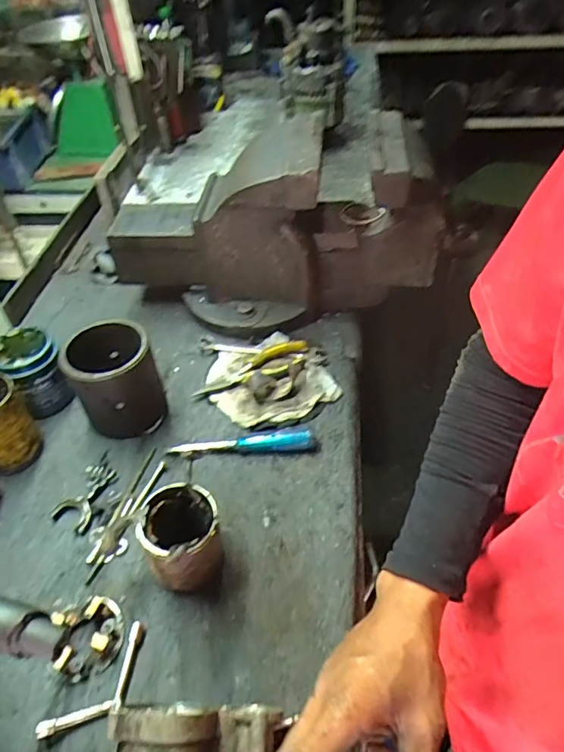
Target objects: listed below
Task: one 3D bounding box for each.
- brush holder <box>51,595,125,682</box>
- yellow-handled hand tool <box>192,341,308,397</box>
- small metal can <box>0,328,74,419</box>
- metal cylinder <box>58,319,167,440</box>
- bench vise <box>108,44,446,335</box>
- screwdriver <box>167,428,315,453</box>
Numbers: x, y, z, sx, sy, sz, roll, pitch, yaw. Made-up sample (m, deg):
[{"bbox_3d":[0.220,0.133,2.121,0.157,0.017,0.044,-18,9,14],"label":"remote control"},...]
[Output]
[{"bbox_3d":[-0.196,0.263,0.520,0.064,0.031,0.066,-23,49,-18],"label":"brush holder"},{"bbox_3d":[-0.043,-0.009,0.759,0.179,0.024,0.056,-22,48,-16],"label":"yellow-handled hand tool"},{"bbox_3d":[-0.355,-0.002,0.735,0.083,0.108,0.089,-2,46,2],"label":"small metal can"},{"bbox_3d":[-0.224,0.009,0.698,0.104,0.128,0.113,-2,46,2],"label":"metal cylinder"},{"bbox_3d":[-0.014,-0.223,0.802,0.490,0.268,0.198,1,46,5],"label":"bench vise"},{"bbox_3d":[-0.054,0.088,0.682,0.188,0.026,0.025,-5,46,0],"label":"screwdriver"}]

